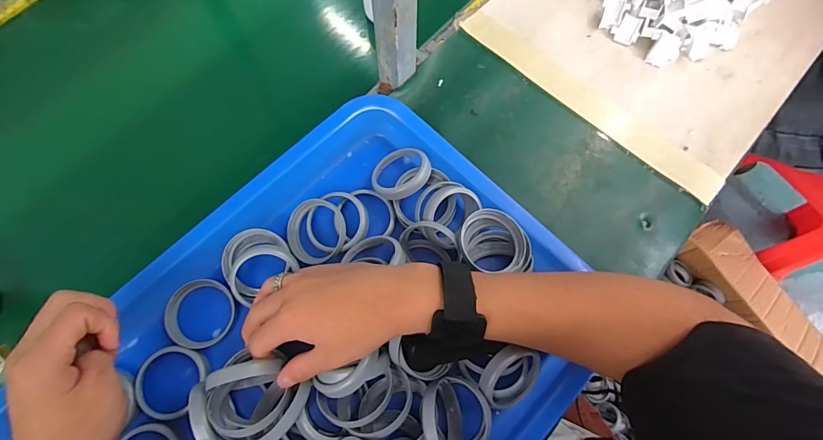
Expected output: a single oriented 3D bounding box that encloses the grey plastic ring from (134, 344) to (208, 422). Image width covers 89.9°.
[{"bbox_3d":[-0.207,0.136,0.350,0.052,0.014,0.060,26,73,9],"label":"grey plastic ring"}]

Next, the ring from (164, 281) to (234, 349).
[{"bbox_3d":[-0.187,0.082,0.365,0.056,0.012,0.057,0,71,0],"label":"ring"}]

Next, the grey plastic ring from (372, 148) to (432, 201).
[{"bbox_3d":[-0.010,-0.049,0.406,0.059,0.012,0.057,-11,58,19],"label":"grey plastic ring"}]

